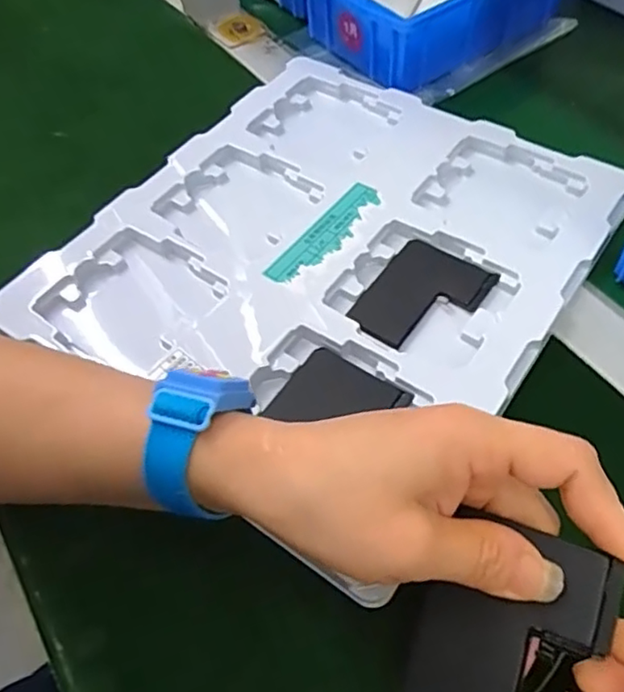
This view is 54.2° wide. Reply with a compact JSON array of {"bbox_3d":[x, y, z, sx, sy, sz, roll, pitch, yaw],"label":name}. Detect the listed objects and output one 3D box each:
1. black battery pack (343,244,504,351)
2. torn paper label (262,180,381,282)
[{"bbox_3d":[0.064,-0.029,0.362,0.059,0.004,0.077,32,64,23],"label":"black battery pack"},{"bbox_3d":[0.009,-0.070,0.387,0.024,0.006,0.096,32,64,23],"label":"torn paper label"}]

